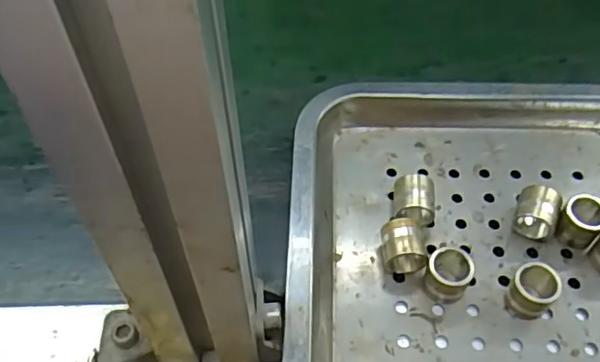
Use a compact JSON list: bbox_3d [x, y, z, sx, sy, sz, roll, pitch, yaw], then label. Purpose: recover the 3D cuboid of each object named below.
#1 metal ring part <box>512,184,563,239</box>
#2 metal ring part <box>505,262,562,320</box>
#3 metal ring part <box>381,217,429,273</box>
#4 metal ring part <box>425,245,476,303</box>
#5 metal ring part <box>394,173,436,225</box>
[{"bbox_3d":[0.118,0.017,0.289,0.019,0.018,0.024,18,54,14],"label":"metal ring part"},{"bbox_3d":[0.107,0.049,0.264,0.023,0.023,0.018,-35,59,-24],"label":"metal ring part"},{"bbox_3d":[0.049,0.033,0.280,0.020,0.016,0.025,0,52,0],"label":"metal ring part"},{"bbox_3d":[0.068,0.044,0.268,0.020,0.023,0.017,15,53,12],"label":"metal ring part"},{"bbox_3d":[0.058,0.010,0.296,0.020,0.016,0.023,3,52,3],"label":"metal ring part"}]

